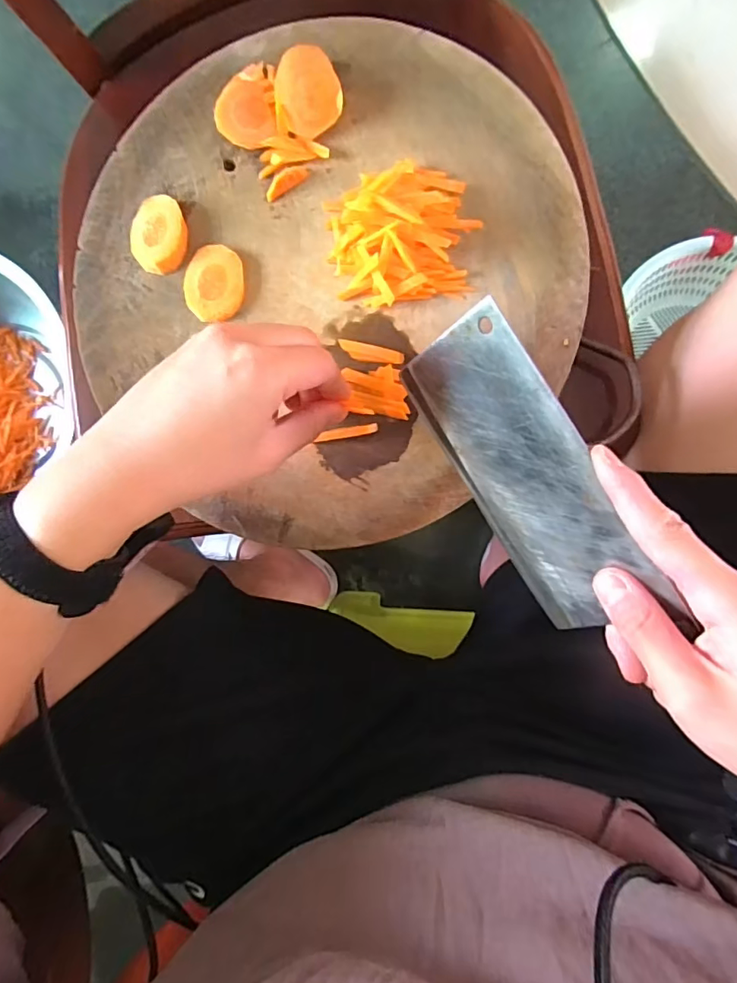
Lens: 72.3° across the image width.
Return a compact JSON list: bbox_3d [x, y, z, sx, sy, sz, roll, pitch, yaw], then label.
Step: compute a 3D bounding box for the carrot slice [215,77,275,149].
[{"bbox_3d":[-0.080,-0.249,0.332,0.039,0.004,0.037,0,110,-1],"label":"carrot slice"}]

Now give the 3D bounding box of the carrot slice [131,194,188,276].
[{"bbox_3d":[-0.146,-0.177,0.348,0.039,0.009,0.049,2,91,8],"label":"carrot slice"}]

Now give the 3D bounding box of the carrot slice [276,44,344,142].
[{"bbox_3d":[-0.038,-0.253,0.320,0.039,0.004,0.042,2,126,3],"label":"carrot slice"}]

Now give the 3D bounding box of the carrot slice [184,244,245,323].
[{"bbox_3d":[-0.106,-0.142,0.344,0.040,0.007,0.049,0,90,8],"label":"carrot slice"}]

